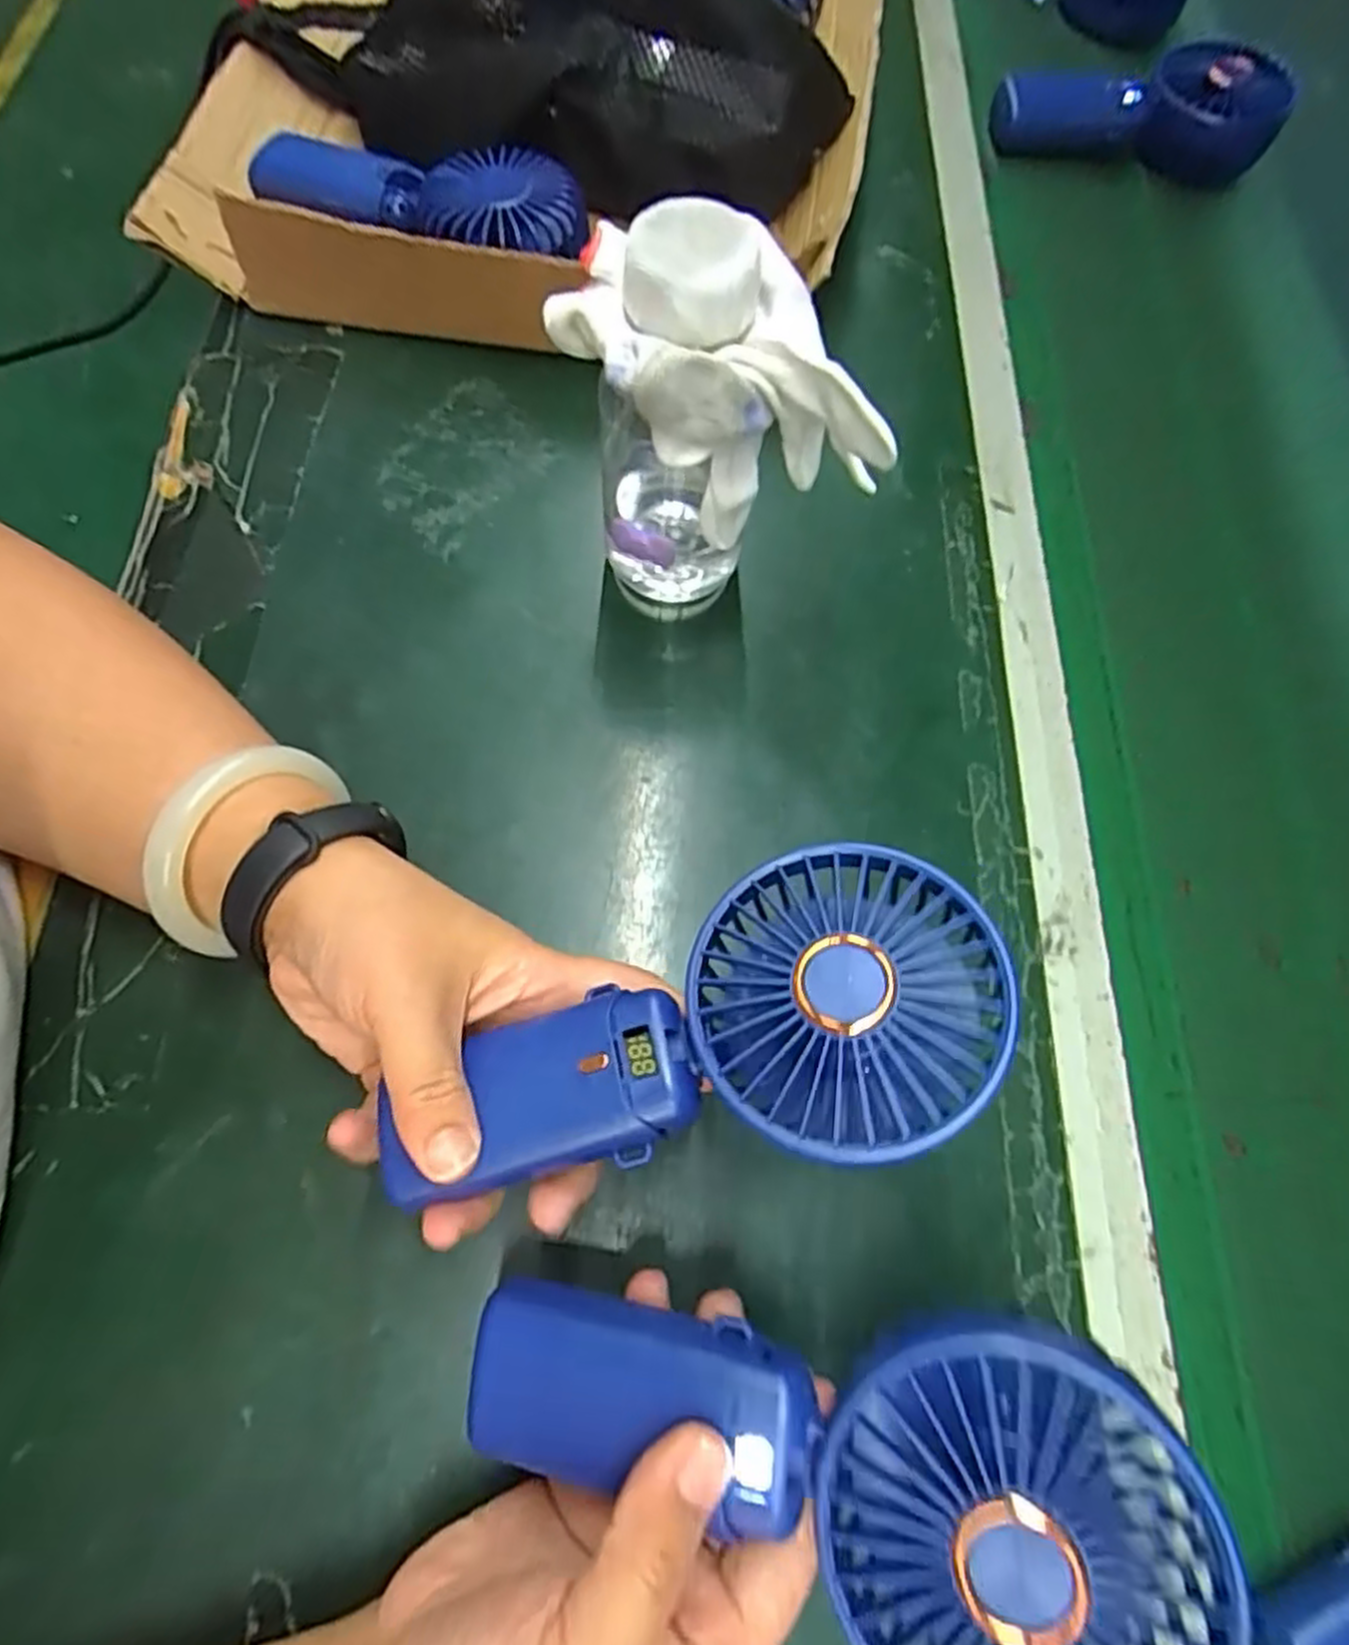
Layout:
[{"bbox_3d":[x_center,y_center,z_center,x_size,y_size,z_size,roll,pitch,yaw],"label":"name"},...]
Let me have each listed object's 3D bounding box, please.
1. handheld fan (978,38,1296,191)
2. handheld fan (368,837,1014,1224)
[{"bbox_3d":[0.308,-0.478,0.531,0.195,0.049,0.081,0,69,-3],"label":"handheld fan"},{"bbox_3d":[0.004,0.064,0.232,0.179,0.030,0.081,-20,70,8],"label":"handheld fan"}]

